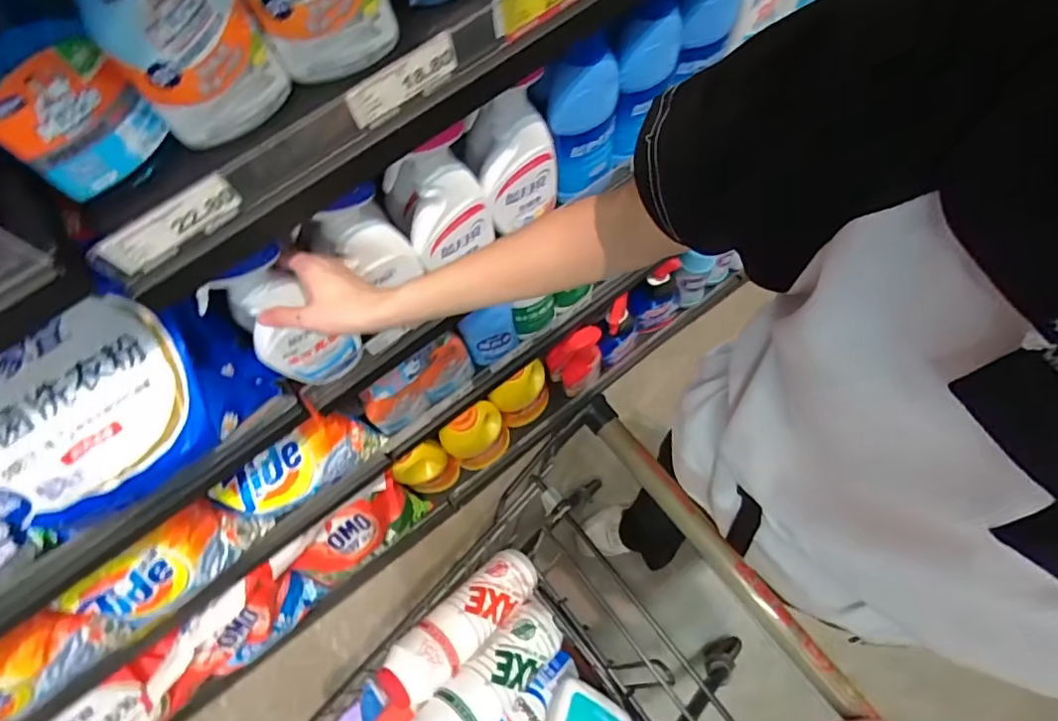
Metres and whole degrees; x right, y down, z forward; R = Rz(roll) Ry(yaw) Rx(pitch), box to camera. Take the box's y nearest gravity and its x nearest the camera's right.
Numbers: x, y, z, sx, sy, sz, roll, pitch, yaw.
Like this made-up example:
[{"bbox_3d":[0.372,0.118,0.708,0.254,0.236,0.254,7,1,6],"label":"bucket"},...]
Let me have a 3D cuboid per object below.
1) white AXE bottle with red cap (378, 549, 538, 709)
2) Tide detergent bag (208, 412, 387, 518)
[{"bbox_3d":[-0.074,0.305,0.655,0.213,0.056,0.065,-32,71,-36],"label":"white AXE bottle with red cap"},{"bbox_3d":[-0.348,0.166,0.858,0.220,0.130,0.075,-31,73,-9],"label":"Tide detergent bag"}]

